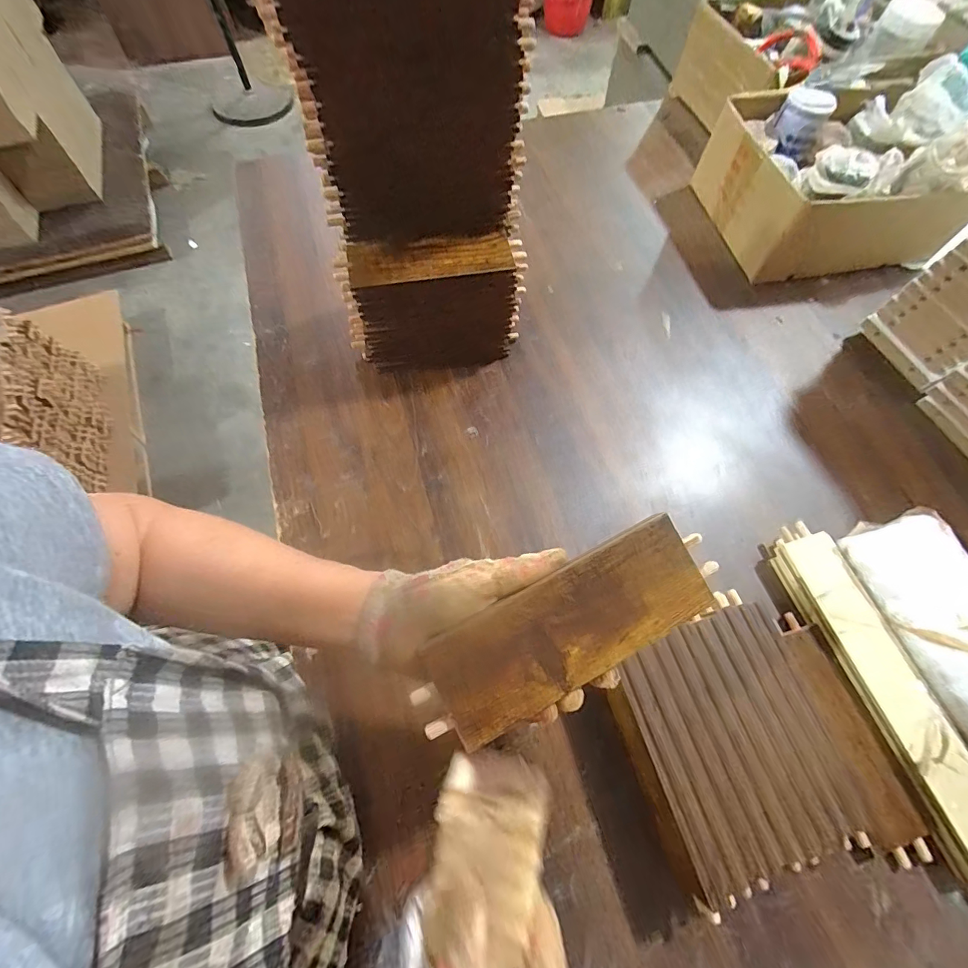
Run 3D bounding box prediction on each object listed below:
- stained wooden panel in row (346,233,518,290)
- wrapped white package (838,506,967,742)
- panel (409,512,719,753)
[{"bbox_3d":[-0.059,-0.246,0.479,0.174,0.010,0.062,-9,66,-4],"label":"stained wooden panel in row"},{"bbox_3d":[0.451,0.145,0.422,0.104,0.062,0.233,-16,67,-7],"label":"wrapped white package"},{"bbox_3d":[0.052,0.087,0.266,0.190,0.018,0.062,-28,69,-9],"label":"panel"}]

